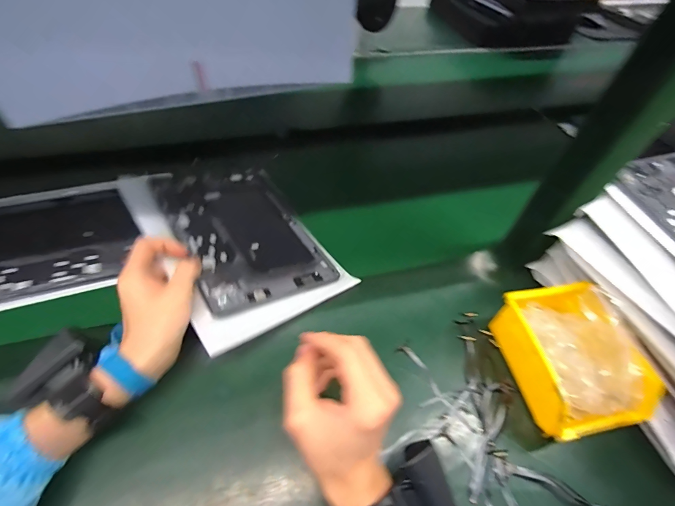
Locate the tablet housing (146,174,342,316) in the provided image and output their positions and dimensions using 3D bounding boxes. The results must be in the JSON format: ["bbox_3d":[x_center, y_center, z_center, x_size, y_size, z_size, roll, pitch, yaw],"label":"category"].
[{"bbox_3d":[-0.128,-0.035,0.457,0.166,0.007,0.256,-14,51,-36],"label":"tablet housing"}]

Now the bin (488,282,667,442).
[{"bbox_3d":[0.243,0.109,0.354,0.104,0.087,0.132,-8,52,-10],"label":"bin"}]

